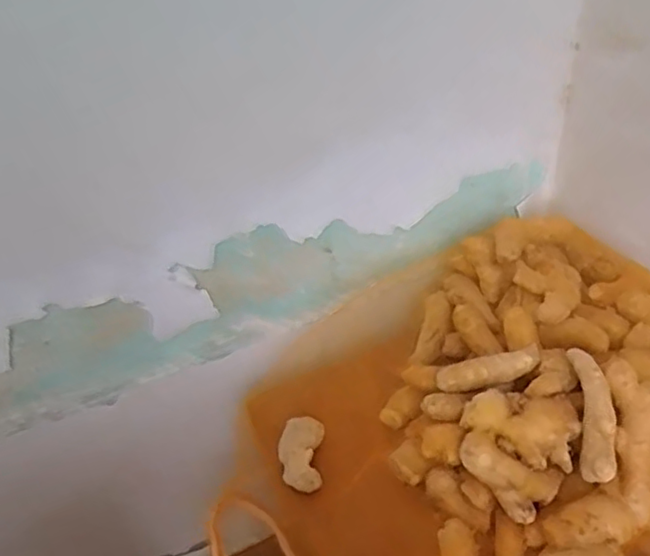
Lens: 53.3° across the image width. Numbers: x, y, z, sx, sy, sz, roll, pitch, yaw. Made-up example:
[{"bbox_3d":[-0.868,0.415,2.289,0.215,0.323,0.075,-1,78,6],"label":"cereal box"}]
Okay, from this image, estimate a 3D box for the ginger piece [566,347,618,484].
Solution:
[{"bbox_3d":[0.196,0.097,0.475,0.023,0.021,0.101,-1,60,8],"label":"ginger piece"}]

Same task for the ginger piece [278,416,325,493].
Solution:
[{"bbox_3d":[-0.020,0.147,0.542,0.037,0.024,0.059,-2,36,7],"label":"ginger piece"}]

